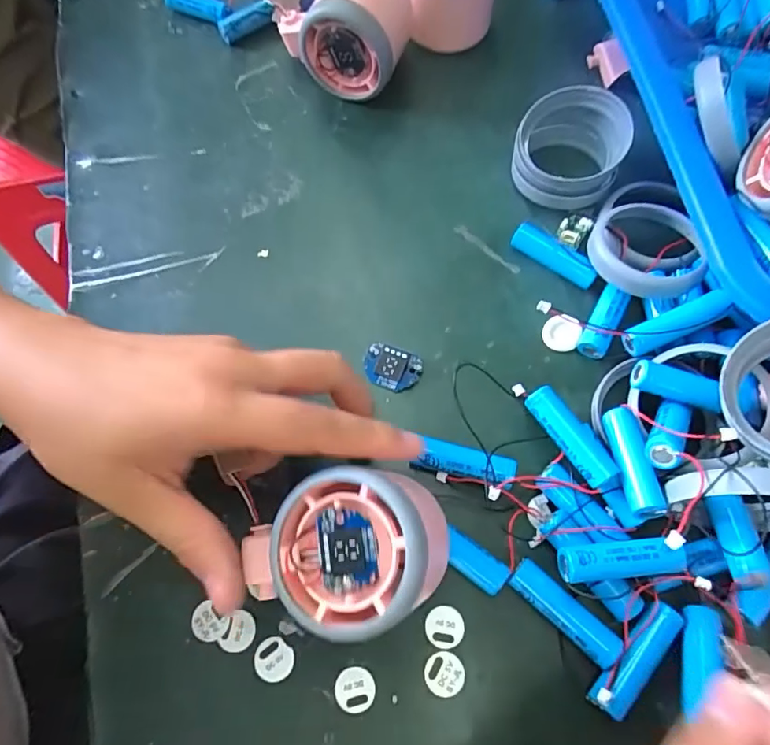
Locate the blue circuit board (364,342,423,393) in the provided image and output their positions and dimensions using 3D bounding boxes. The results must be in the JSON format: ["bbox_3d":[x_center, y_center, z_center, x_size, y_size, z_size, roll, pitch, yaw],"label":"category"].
[{"bbox_3d":[0.003,-0.002,0.259,0.029,0.007,0.020,17,70,9],"label":"blue circuit board"}]

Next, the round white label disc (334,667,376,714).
[{"bbox_3d":[-0.013,0.132,0.210,0.016,0.004,0.016,-1,68,2],"label":"round white label disc"}]

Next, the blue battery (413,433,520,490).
[{"bbox_3d":[0.037,0.041,0.233,0.046,0.016,0.014,12,68,21],"label":"blue battery"}]

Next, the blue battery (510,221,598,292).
[{"bbox_3d":[0.091,-0.063,0.272,0.048,0.011,0.010,37,74,15],"label":"blue battery"}]

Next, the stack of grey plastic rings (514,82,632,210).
[{"bbox_3d":[0.104,-0.127,0.288,0.058,0.029,0.062,22,71,10],"label":"stack of grey plastic rings"}]

